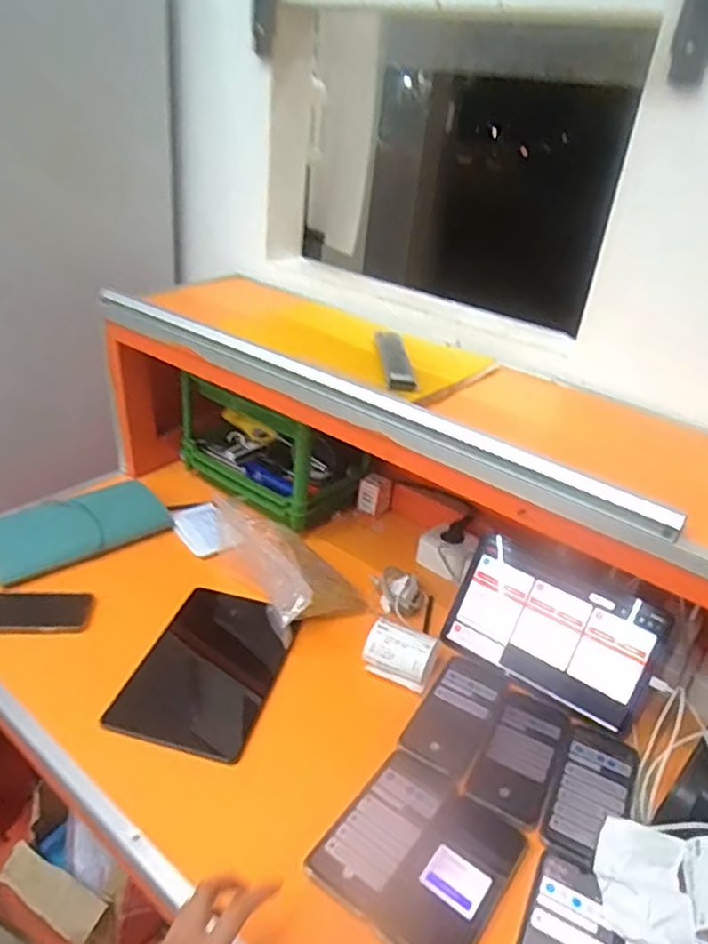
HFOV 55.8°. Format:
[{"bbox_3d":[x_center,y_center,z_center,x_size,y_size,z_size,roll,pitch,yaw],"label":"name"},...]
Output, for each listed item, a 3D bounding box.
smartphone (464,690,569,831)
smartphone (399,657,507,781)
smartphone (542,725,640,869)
[{"bbox_3d":[0.192,0.320,0.766,0.080,0.013,0.179,19,33,22],"label":"smartphone"},{"bbox_3d":[0.127,0.288,0.810,0.080,0.014,0.180,20,33,25],"label":"smartphone"},{"bbox_3d":[0.263,0.347,0.730,0.075,0.012,0.180,19,30,23],"label":"smartphone"}]

